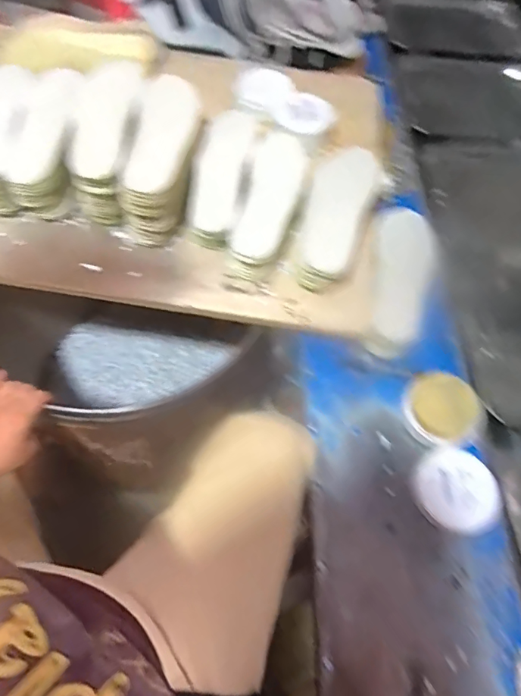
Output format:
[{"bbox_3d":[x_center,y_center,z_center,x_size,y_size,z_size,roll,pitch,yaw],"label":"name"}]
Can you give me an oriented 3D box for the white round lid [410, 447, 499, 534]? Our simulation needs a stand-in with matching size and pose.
[{"bbox_3d":[0.253,0.186,0.567,0.098,0.005,0.102,-5,68,13],"label":"white round lid"}]

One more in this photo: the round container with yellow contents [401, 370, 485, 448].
[{"bbox_3d":[0.255,0.086,0.613,0.102,0.031,0.101,2,61,-4],"label":"round container with yellow contents"}]

